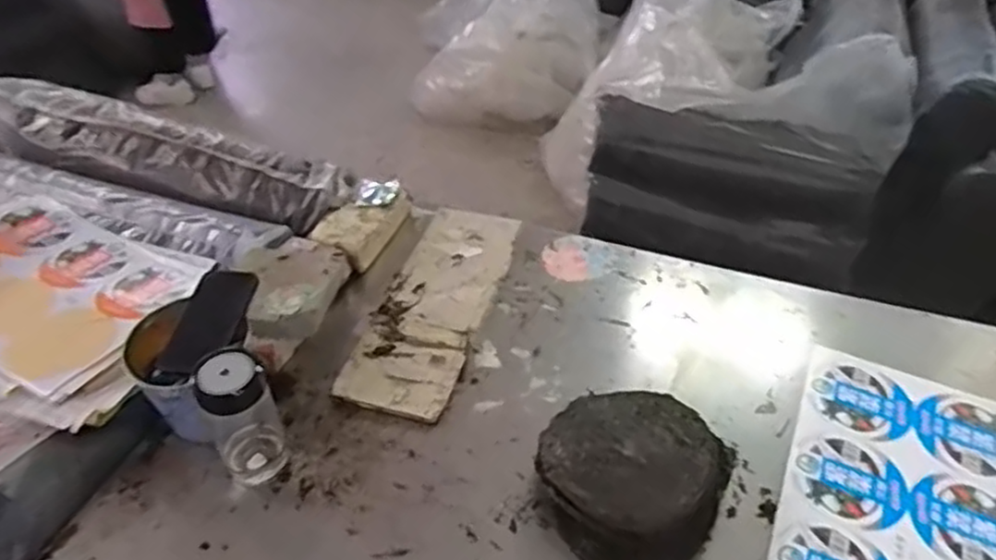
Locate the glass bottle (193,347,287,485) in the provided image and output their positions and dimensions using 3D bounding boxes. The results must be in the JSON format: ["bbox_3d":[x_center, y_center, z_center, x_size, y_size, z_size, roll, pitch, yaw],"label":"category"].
[{"bbox_3d":[-0.309,0.166,0.853,0.072,0.195,0.082,-25,49,-24],"label":"glass bottle"}]

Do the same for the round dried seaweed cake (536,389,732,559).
[{"bbox_3d":[0.157,0.234,0.846,0.199,0.080,0.210,0,43,0],"label":"round dried seaweed cake"}]

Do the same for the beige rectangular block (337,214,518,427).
[{"bbox_3d":[-0.093,0.028,1.115,0.160,0.027,0.443,12,45,13],"label":"beige rectangular block"}]

